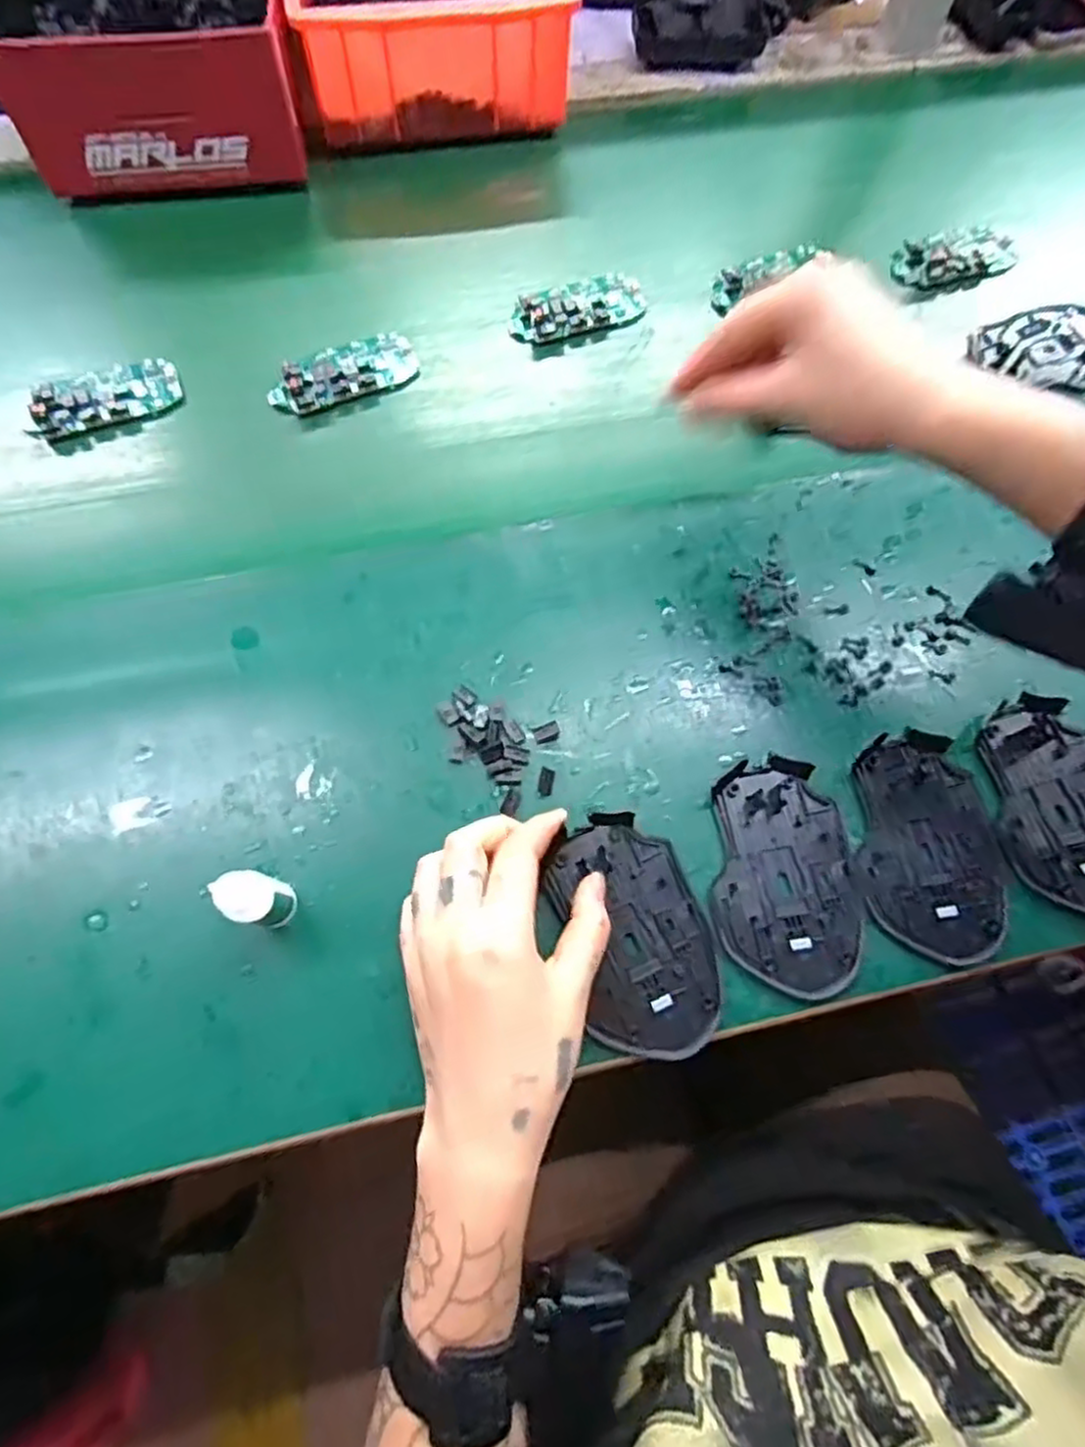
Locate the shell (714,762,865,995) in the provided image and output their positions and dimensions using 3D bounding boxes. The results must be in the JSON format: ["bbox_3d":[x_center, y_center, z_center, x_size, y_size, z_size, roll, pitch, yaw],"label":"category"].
[{"bbox_3d":[0.124,0.076,0.363,0.073,0.009,0.114,-1,71,-3],"label":"shell"}]

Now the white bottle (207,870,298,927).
[{"bbox_3d":[-0.130,0.080,0.327,0.020,0.058,0.021,20,71,4],"label":"white bottle"}]

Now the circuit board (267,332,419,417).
[{"bbox_3d":[-0.133,-0.235,0.477,0.098,0.015,0.045,-26,74,-11],"label":"circuit board"}]

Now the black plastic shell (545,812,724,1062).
[{"bbox_3d":[0.046,0.103,0.349,0.067,0.012,0.114,-15,72,-7],"label":"black plastic shell"}]

